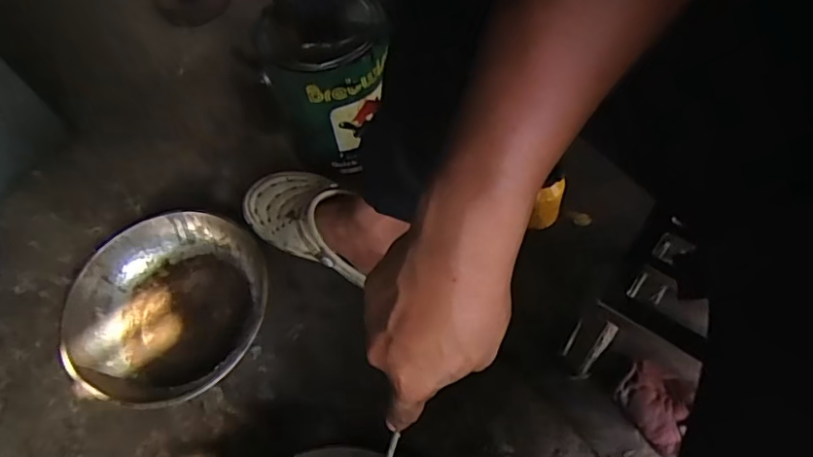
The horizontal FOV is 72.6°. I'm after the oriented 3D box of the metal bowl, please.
[{"bbox_3d":[-0.300,0.102,0.708,0.246,0.069,0.242,-3,56,5],"label":"metal bowl"}]

